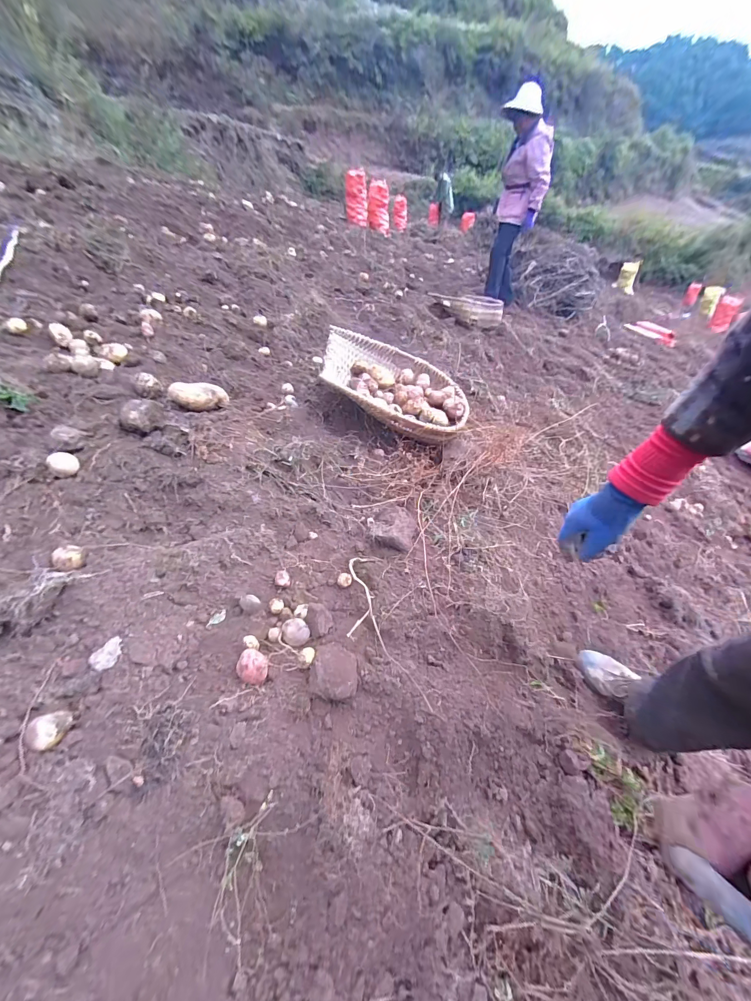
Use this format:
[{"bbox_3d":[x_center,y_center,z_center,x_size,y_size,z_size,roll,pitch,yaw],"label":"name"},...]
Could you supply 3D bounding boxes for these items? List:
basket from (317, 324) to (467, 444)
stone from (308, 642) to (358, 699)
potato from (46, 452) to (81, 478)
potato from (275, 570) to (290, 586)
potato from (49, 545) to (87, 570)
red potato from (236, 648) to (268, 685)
[{"bbox_3d":[0.077,-0.406,1.297,0.558,0.190,0.438,12,44,-15],"label":"basket"},{"bbox_3d":[-0.079,0.323,0.675,0.090,0.068,0.111,4,44,2],"label":"stone"},{"bbox_3d":[-0.688,-0.080,0.762,0.051,0.042,0.056,34,52,29],"label":"potato"},{"bbox_3d":[-0.216,0.179,0.796,0.033,0.021,0.040,-14,46,-17],"label":"potato"},{"bbox_3d":[-0.582,0.110,0.656,0.044,0.032,0.046,1,44,-1],"label":"potato"},{"bbox_3d":[-0.230,0.311,0.651,0.065,0.039,0.054,24,48,21],"label":"red potato"}]

